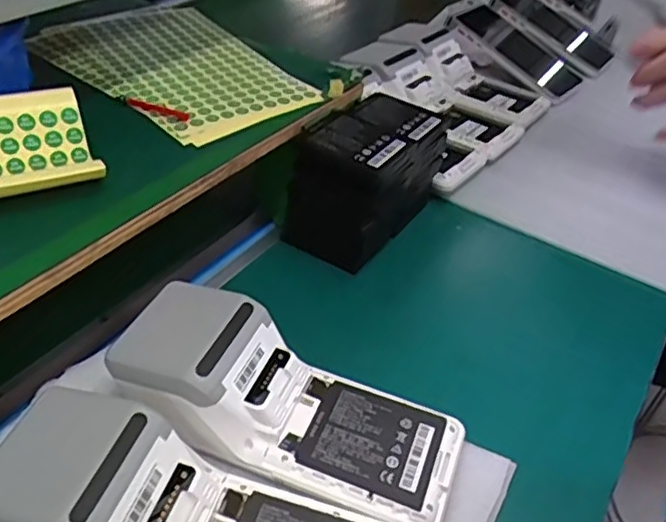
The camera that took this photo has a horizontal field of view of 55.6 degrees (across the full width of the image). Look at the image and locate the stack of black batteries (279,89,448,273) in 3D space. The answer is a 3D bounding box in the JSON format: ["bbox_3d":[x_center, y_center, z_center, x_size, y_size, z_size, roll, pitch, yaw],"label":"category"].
[{"bbox_3d":[0.030,-0.072,0.521,0.083,0.096,0.136,27,45,22],"label":"stack of black batteries"}]

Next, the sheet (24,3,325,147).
[{"bbox_3d":[-0.130,-0.163,0.519,0.154,0.004,0.233,-27,50,-32],"label":"sheet"}]

